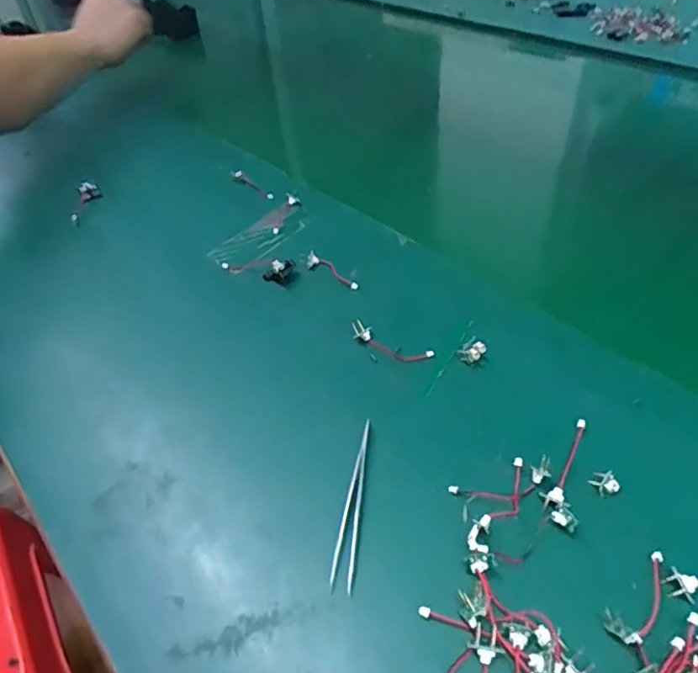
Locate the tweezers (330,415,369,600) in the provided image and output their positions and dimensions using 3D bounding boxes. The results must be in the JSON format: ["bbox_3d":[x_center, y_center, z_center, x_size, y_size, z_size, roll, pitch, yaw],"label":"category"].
[{"bbox_3d":[0.003,0.091,0.325,0.011,0.006,0.105,3,46,10],"label":"tweezers"}]

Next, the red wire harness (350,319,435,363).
[{"bbox_3d":[0.030,0.004,0.398,0.059,0.011,0.016,22,52,26],"label":"red wire harness"}]

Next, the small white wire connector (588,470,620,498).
[{"bbox_3d":[0.143,0.081,0.316,0.014,0.004,0.013,-15,45,-7],"label":"small white wire connector"}]

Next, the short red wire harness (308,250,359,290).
[{"bbox_3d":[-0.013,-0.052,0.461,0.056,0.011,0.014,30,55,31],"label":"short red wire harness"}]

